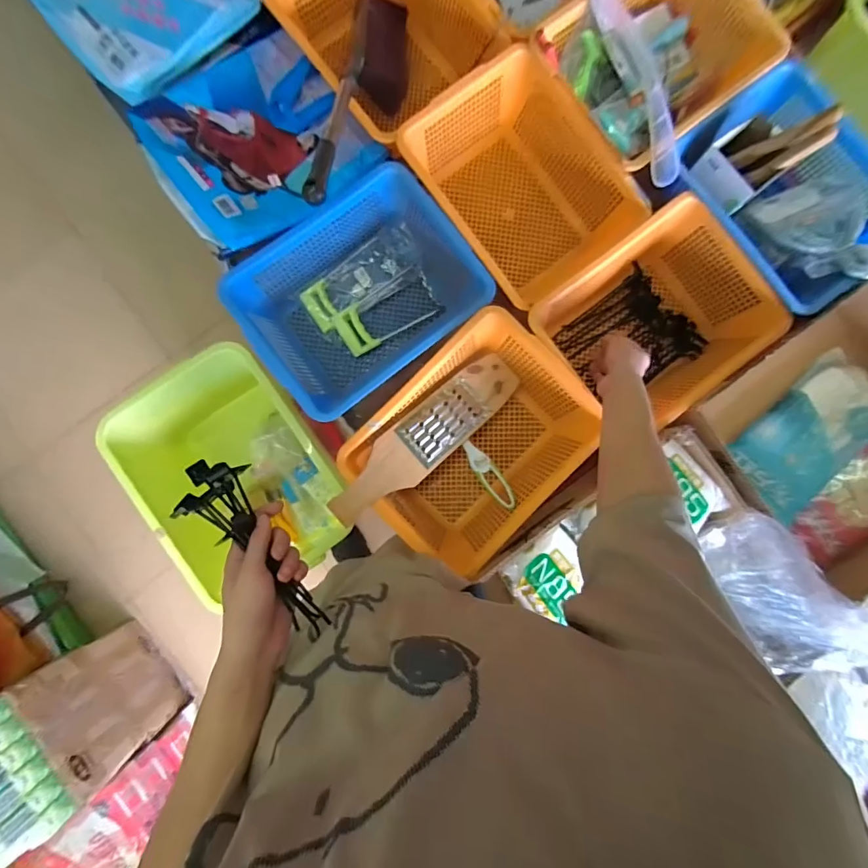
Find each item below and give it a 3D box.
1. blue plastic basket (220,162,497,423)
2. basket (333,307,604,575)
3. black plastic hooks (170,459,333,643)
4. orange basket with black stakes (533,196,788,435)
[{"bbox_3d":[-0.122,-0.233,0.740,0.366,0.147,0.284,-40,89,-3],"label":"blue plastic basket"},{"bbox_3d":[0.055,0.023,0.730,0.284,0.153,0.392,43,87,1],"label":"basket"},{"bbox_3d":[-0.190,0.121,0.461,0.055,0.082,0.227,-40,86,-3],"label":"black plastic hooks"},{"bbox_3d":[0.374,-0.187,0.756,0.353,0.136,0.274,-37,89,-3],"label":"orange basket with black stakes"}]

